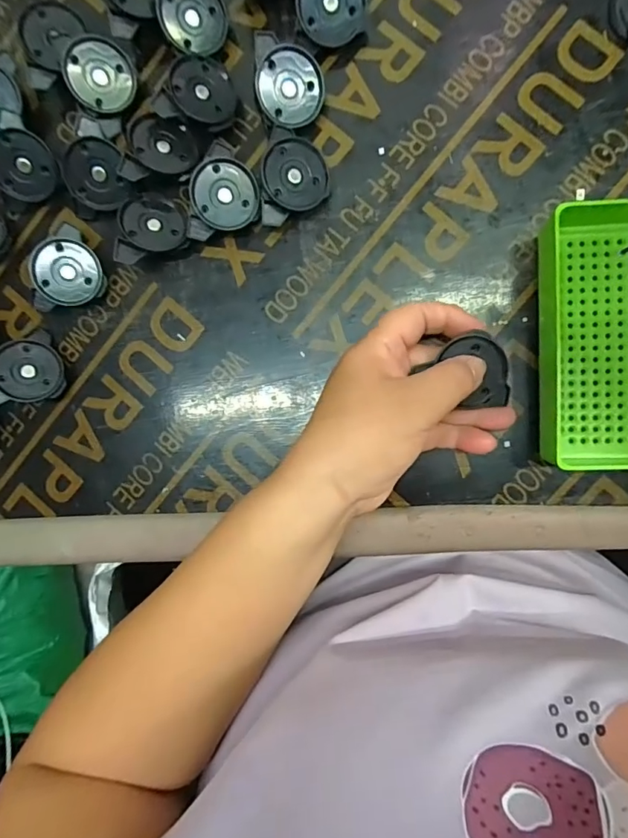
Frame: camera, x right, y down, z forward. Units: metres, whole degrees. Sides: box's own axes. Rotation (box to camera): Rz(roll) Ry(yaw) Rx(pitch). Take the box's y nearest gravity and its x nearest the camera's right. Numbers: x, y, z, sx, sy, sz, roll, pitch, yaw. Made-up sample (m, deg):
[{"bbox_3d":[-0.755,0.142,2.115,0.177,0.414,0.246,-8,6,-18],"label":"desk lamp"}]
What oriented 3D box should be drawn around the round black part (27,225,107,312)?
[{"bbox_3d":[-0.168,-0.102,0.319,0.046,0.016,0.052,-7,101,-16],"label":"round black part"}]

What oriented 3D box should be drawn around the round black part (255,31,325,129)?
[{"bbox_3d":[-0.015,-0.209,0.293,0.042,0.005,0.050,-1,103,-9],"label":"round black part"}]

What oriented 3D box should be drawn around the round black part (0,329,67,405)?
[{"bbox_3d":[-0.201,-0.034,0.324,0.050,0.017,0.047,-13,89,-26],"label":"round black part"}]

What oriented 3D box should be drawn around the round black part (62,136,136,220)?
[{"bbox_3d":[-0.141,-0.157,0.311,0.041,0.014,0.048,0,123,-4],"label":"round black part"}]

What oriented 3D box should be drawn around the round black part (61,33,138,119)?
[{"bbox_3d":[-0.141,-0.224,0.310,0.043,0.012,0.045,-2,97,-20],"label":"round black part"}]

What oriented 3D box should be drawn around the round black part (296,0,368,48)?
[{"bbox_3d":[0.010,-0.257,0.294,0.041,0.015,0.041,-11,126,0],"label":"round black part"}]

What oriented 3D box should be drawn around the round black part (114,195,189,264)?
[{"bbox_3d":[-0.105,-0.125,0.307,0.044,0.009,0.048,-1,76,-15],"label":"round black part"}]

